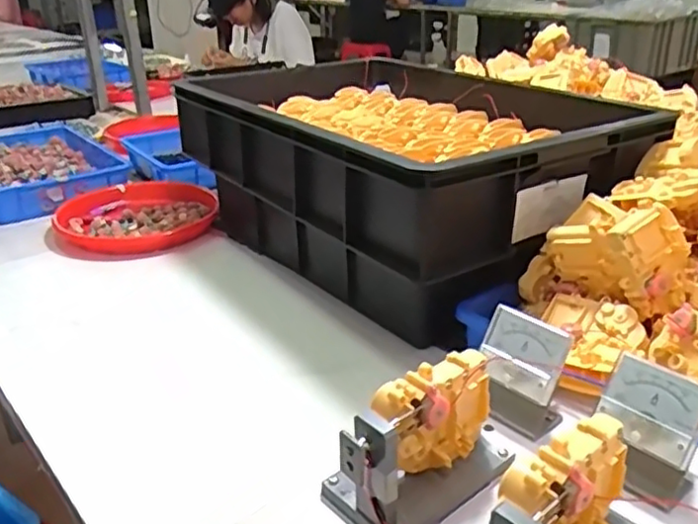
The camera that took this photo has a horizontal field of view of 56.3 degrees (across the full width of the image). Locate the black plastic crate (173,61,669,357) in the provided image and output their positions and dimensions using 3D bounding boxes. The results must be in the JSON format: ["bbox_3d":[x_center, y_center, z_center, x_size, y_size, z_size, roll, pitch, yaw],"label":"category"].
[{"bbox_3d":[0.054,-0.133,0.924,0.394,0.207,0.603,-18,31,-32],"label":"black plastic crate"}]

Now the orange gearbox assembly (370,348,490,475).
[{"bbox_3d":[0.055,0.101,0.428,0.090,0.070,0.033,-22,32,-37],"label":"orange gearbox assembly"}]

